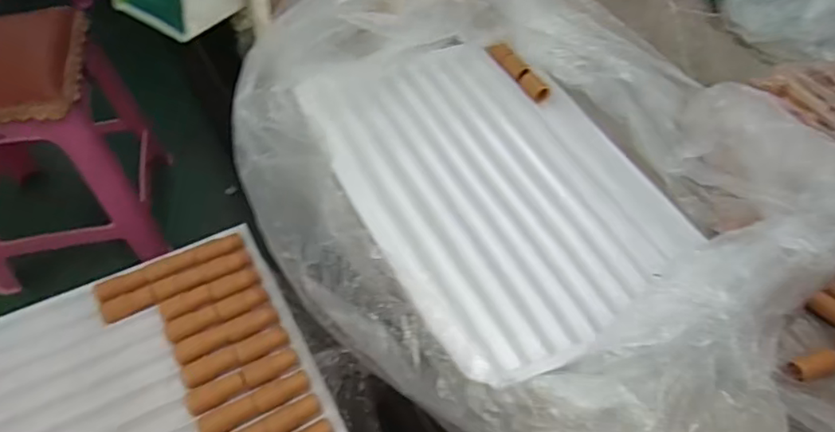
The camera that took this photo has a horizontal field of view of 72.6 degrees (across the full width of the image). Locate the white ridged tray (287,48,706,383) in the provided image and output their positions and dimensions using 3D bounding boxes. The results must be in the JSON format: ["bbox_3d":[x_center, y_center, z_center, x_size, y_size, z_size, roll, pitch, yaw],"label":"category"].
[{"bbox_3d":[0.083,-0.050,0.621,0.317,0.034,0.433,-14,53,-24],"label":"white ridged tray"}]

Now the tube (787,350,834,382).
[{"bbox_3d":[0.367,0.138,0.523,0.060,0.017,0.021,-13,55,-13],"label":"tube"}]

